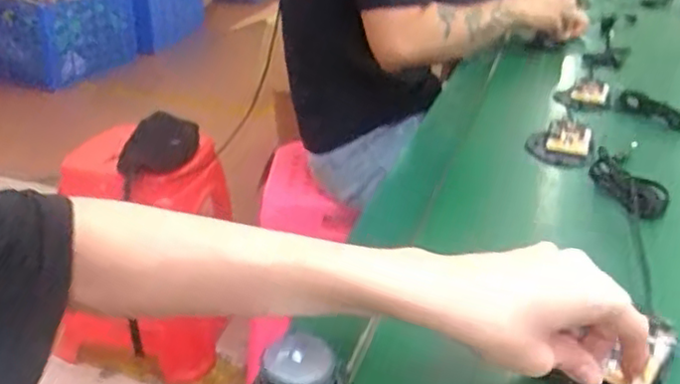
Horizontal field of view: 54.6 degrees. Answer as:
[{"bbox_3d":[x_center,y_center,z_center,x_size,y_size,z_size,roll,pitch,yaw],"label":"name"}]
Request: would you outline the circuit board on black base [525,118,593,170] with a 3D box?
[{"bbox_3d":[0.252,-0.058,0.758,0.068,0.019,0.103,11,28,15],"label":"circuit board on black base"}]

